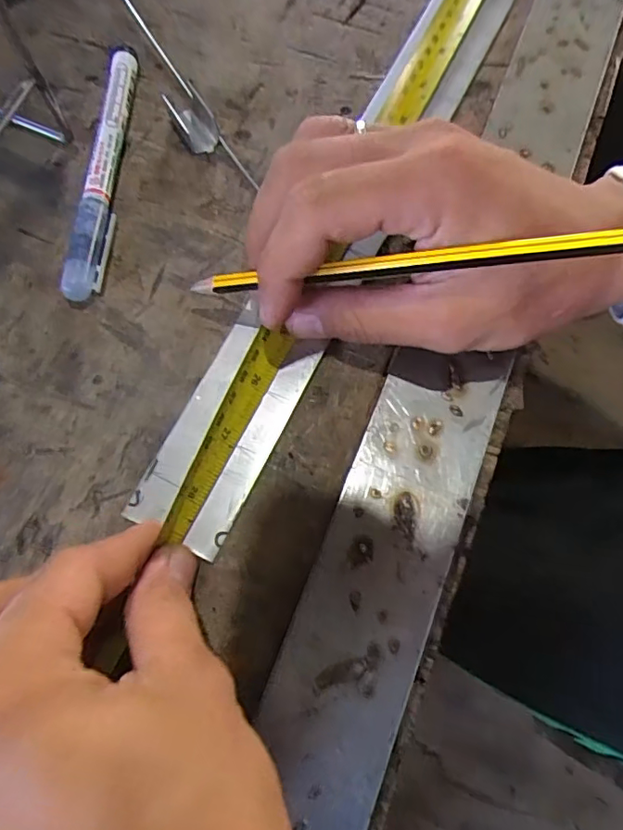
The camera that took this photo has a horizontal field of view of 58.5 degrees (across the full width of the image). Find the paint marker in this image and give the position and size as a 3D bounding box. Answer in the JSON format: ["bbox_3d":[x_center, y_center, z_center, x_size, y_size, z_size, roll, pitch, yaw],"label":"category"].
[{"bbox_3d":[-0.094,-0.114,0.255,0.014,0.013,0.133,3,73,1],"label":"paint marker"}]

